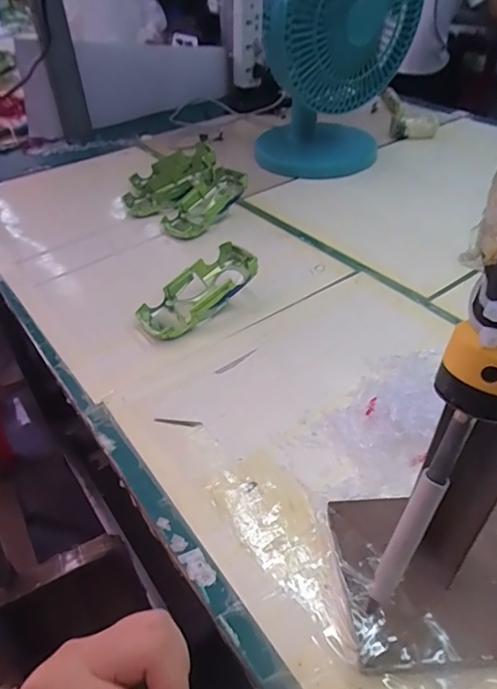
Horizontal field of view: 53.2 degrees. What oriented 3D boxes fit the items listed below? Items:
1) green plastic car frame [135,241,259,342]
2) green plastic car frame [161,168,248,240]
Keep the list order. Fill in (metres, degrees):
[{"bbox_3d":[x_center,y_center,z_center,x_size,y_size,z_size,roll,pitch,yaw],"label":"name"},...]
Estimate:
[{"bbox_3d":[-0.051,-0.054,0.515,0.132,0.043,0.060,-27,46,-24],"label":"green plastic car frame"},{"bbox_3d":[-0.058,-0.187,0.673,0.059,0.034,0.132,27,62,31],"label":"green plastic car frame"}]

